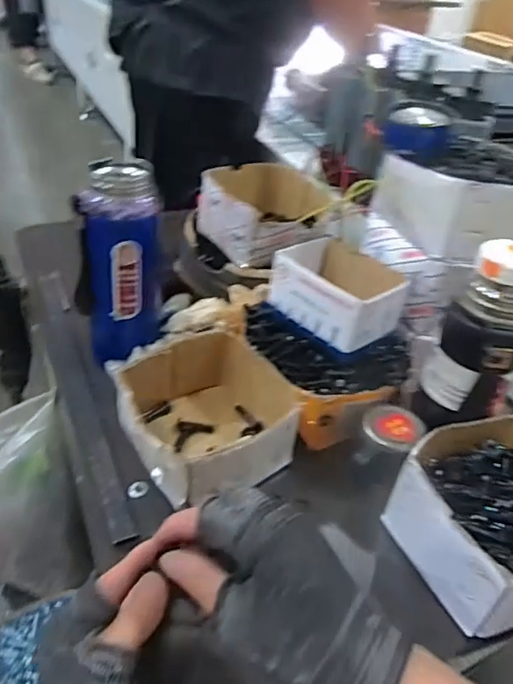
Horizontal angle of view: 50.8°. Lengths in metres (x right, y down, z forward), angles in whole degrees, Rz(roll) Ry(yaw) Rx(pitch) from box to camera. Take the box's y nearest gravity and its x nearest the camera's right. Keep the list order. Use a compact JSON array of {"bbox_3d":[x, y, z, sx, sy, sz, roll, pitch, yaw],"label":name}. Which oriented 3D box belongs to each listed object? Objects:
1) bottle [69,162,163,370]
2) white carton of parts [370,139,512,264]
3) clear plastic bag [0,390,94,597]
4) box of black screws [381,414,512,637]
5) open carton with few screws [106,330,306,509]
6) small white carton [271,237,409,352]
[{"bbox_3d":[-0.144,-0.079,0.568,0.088,0.192,0.077,-1,38,-11],"label":"bottle"},{"bbox_3d":[0.219,-0.154,0.567,0.157,0.082,0.135,-12,42,-24],"label":"white carton of parts"},{"bbox_3d":[-0.362,0.193,0.721,0.212,0.246,0.162,-19,45,-30],"label":"clear plastic bag"},{"bbox_3d":[0.207,0.142,0.457,0.156,0.068,0.147,-13,42,-24],"label":"box of black screws"},{"bbox_3d":[-0.048,0.074,0.518,0.145,0.079,0.144,-17,44,-29],"label":"open carton with few screws"},{"bbox_3d":[0.084,-0.053,0.562,0.098,0.061,0.119,-27,49,-37],"label":"small white carton"}]

